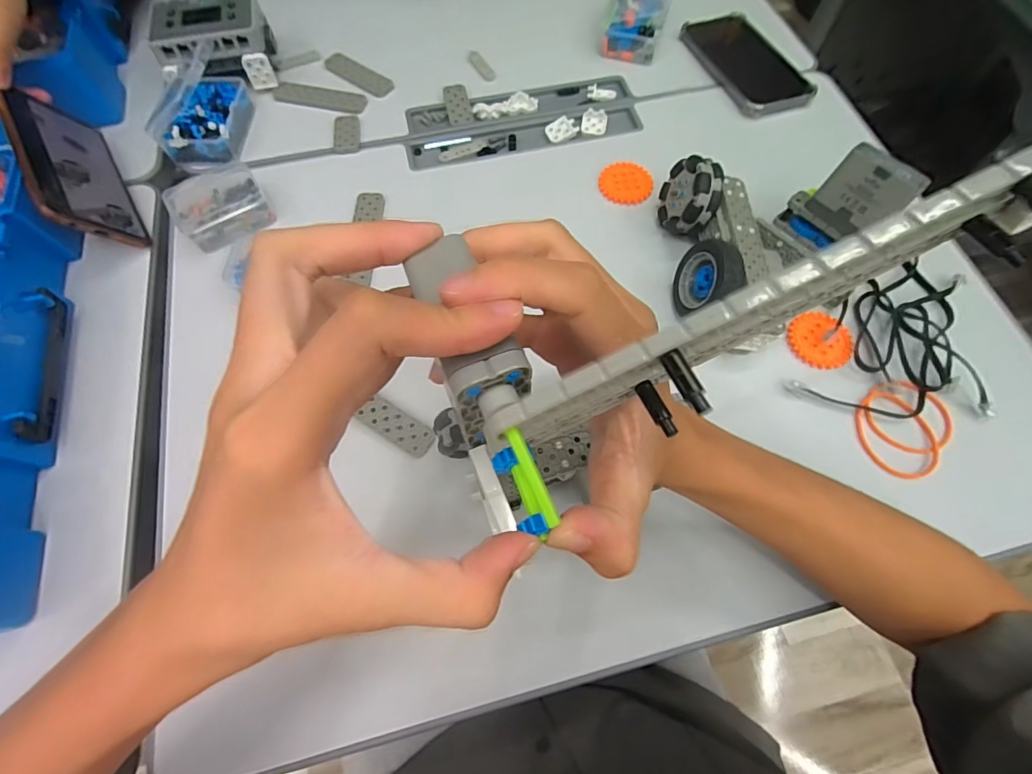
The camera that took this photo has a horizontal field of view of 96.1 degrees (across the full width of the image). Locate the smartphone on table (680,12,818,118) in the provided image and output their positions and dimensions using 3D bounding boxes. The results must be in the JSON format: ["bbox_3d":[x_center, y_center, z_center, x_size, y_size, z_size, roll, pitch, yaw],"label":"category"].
[{"bbox_3d":[0.255,-0.357,0.510,0.086,0.012,0.169,-17,67,-6],"label":"smartphone on table"}]

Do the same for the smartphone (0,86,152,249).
[{"bbox_3d":[-0.383,-0.191,0.404,0.008,0.079,0.162,-38,75,14],"label":"smartphone"}]

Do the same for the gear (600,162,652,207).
[{"bbox_3d":[0.107,-0.197,0.450,0.051,0.005,0.051,-11,67,-3],"label":"gear"}]

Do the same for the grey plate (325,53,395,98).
[{"bbox_3d":[-0.175,-0.346,0.511,0.088,0.004,0.029,34,72,15],"label":"grey plate"}]

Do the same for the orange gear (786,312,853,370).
[{"bbox_3d":[0.250,-0.040,0.382,0.048,0.004,0.051,0,67,1],"label":"orange gear"}]

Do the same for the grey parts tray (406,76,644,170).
[{"bbox_3d":[0.007,-0.282,0.488,0.243,0.012,0.087,-13,67,-4],"label":"grey parts tray"}]

